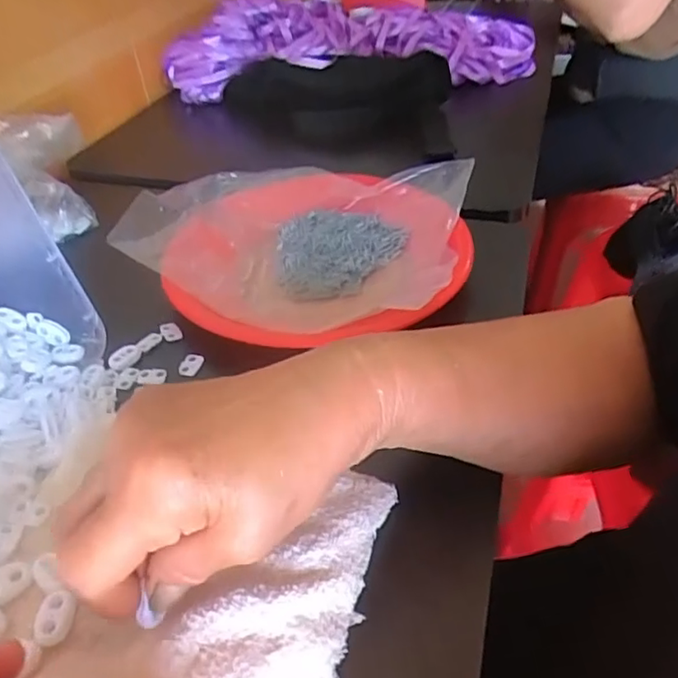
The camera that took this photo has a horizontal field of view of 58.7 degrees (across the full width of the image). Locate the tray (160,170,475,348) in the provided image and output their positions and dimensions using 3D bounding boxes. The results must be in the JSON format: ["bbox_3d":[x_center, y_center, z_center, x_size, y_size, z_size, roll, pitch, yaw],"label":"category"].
[{"bbox_3d":[-0.012,-0.071,0.464,0.219,0.040,0.225,7,42,12],"label":"tray"}]

